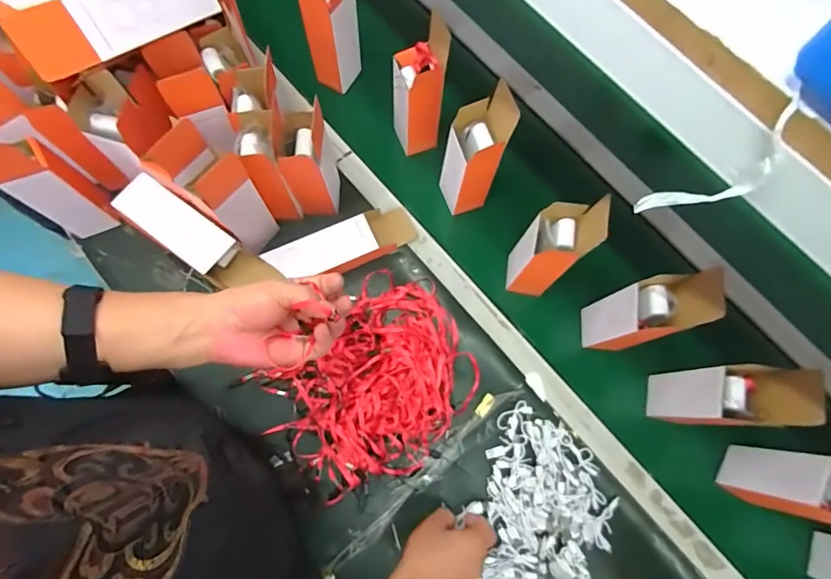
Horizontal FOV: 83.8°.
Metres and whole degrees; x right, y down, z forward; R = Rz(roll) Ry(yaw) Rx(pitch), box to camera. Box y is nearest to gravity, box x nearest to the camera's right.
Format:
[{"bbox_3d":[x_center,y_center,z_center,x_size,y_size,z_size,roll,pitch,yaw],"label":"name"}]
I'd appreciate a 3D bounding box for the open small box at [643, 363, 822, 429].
[{"bbox_3d":[0.390,0.140,0.600,0.080,0.229,0.075,4,75,-1],"label":"open small box"}]

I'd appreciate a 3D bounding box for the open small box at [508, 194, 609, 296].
[{"bbox_3d":[0.185,-0.054,0.659,0.079,0.208,0.084,12,75,1],"label":"open small box"}]

